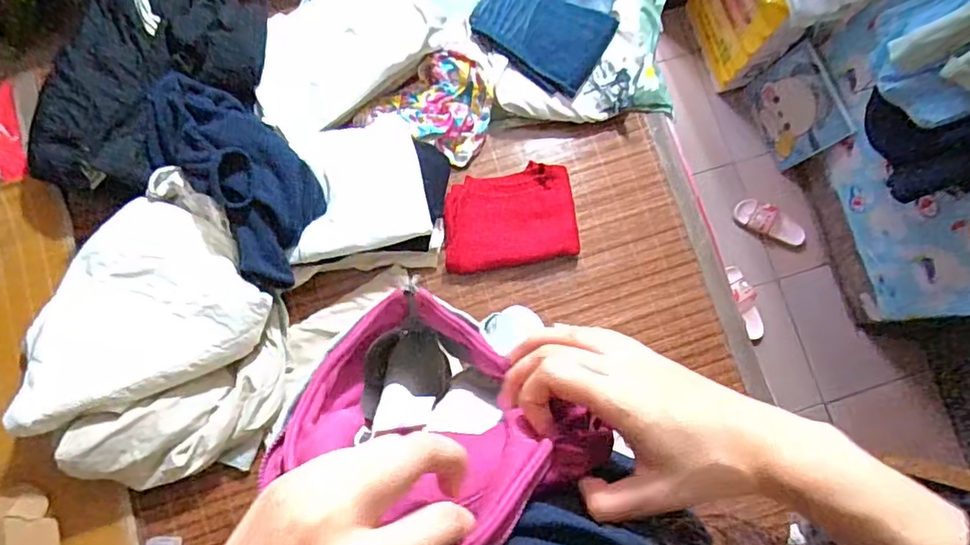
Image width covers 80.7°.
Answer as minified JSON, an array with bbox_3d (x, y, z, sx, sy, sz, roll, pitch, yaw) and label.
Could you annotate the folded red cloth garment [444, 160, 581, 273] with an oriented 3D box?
[{"bbox_3d":[0.055,-0.126,1.299,0.307,0.049,0.216,-9,83,-4],"label":"folded red cloth garment"}]

